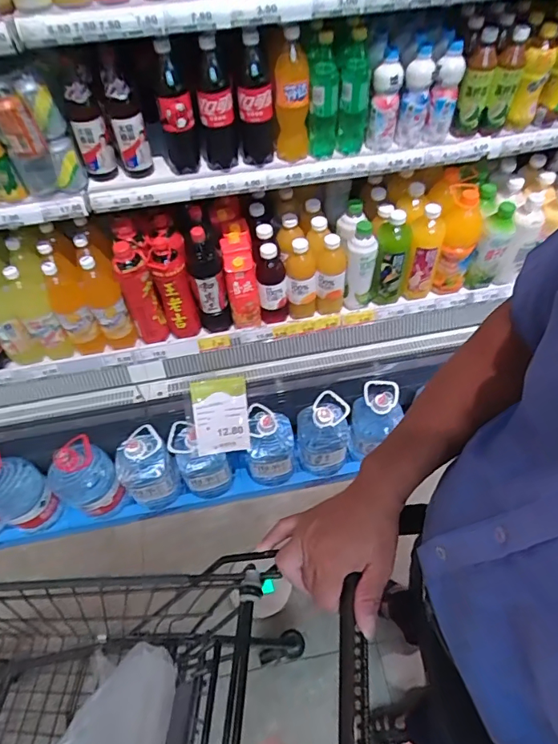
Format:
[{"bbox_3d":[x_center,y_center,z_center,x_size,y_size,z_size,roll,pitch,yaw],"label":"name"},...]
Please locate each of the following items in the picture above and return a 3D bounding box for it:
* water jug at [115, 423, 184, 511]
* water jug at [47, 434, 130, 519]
[{"bbox_3d":[-0.377,0.279,1.330,0.152,0.264,0.145,-2,54,3],"label":"water jug"},{"bbox_3d":[-0.540,0.294,1.290,0.146,0.301,0.159,-2,54,3],"label":"water jug"}]

